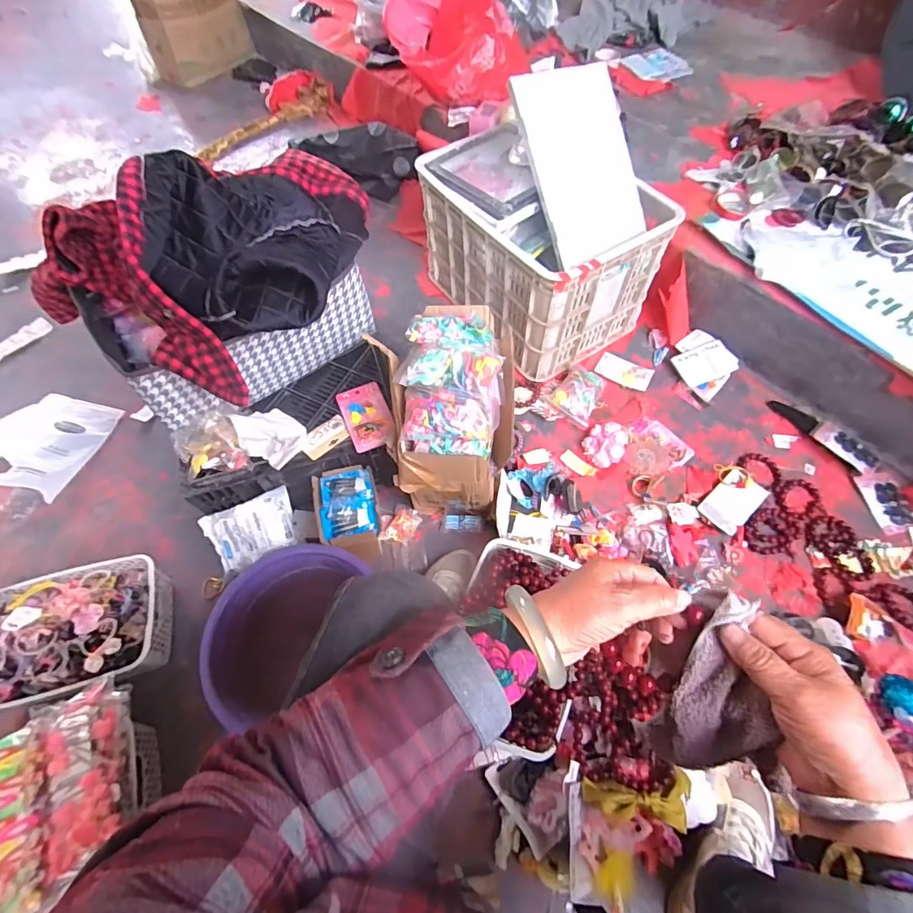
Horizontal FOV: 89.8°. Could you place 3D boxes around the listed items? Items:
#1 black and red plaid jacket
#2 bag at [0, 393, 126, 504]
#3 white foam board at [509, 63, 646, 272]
[{"bbox_3d":[-0.285,-0.326,0.680,0.268,0.193,0.441,11,61,8],"label":"black and red plaid jacket"},{"bbox_3d":[-0.932,-0.040,1.018,0.285,0.046,0.241,14,62,9],"label":"bag"},{"bbox_3d":[0.255,-0.580,0.911,0.221,0.020,0.359,-20,97,-15],"label":"white foam board"}]

